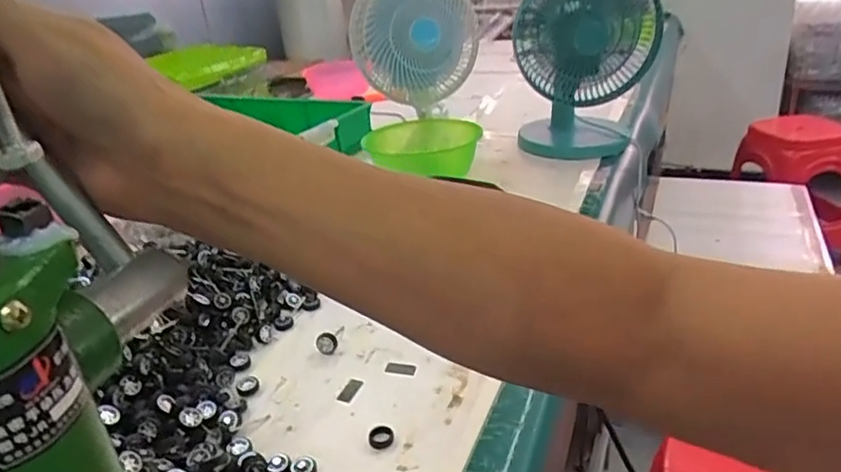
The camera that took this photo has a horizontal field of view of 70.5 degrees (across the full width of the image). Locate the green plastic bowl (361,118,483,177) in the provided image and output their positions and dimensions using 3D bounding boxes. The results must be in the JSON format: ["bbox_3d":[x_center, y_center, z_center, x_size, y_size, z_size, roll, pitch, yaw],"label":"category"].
[{"bbox_3d":[0.003,-0.141,0.967,0.189,0.051,0.185,-9,25,-7],"label":"green plastic bowl"}]

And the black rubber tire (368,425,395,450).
[{"bbox_3d":[-0.031,0.159,0.469,0.020,0.008,0.018,-8,27,-8],"label":"black rubber tire"}]

